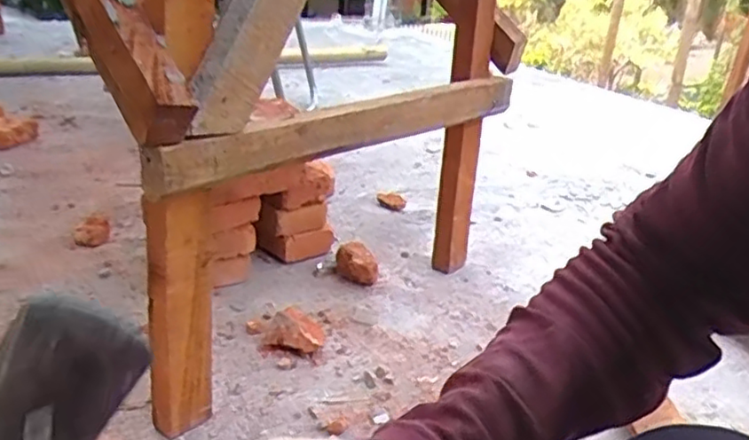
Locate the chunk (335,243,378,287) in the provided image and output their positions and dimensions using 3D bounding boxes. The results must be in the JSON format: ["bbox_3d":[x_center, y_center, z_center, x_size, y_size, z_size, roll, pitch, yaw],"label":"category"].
[{"bbox_3d":[-0.029,0.075,1.106,0.070,0.063,0.072,3,24,-4],"label":"chunk"}]

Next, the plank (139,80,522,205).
[{"bbox_3d":[0.004,-0.123,0.838,0.026,0.062,0.658,21,28,33],"label":"plank"}]

